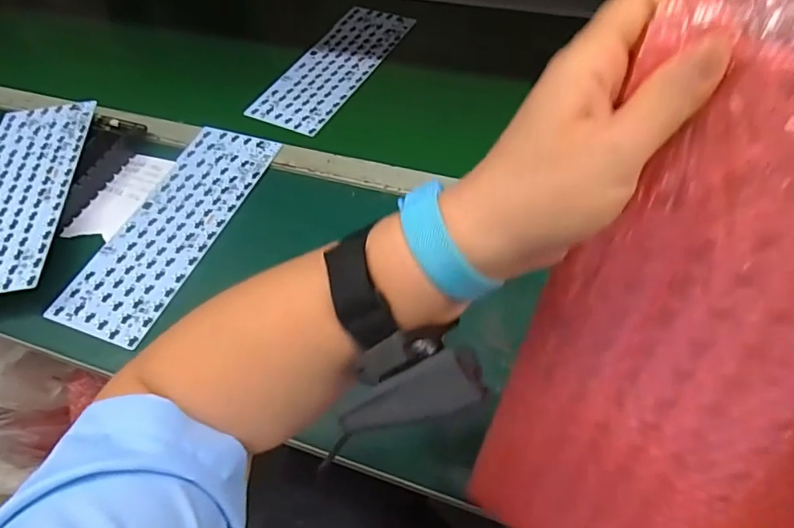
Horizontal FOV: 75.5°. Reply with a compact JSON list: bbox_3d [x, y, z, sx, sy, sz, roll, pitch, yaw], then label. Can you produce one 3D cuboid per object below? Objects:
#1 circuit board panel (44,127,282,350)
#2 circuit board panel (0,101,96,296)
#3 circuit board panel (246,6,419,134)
[{"bbox_3d":[-0.259,-0.050,0.600,0.118,0.005,0.304,17,58,15],"label":"circuit board panel"},{"bbox_3d":[-0.445,-0.092,0.608,0.113,0.010,0.307,-8,53,-4],"label":"circuit board panel"},{"bbox_3d":[-0.091,-0.303,0.779,0.117,0.006,0.305,21,58,18],"label":"circuit board panel"}]

